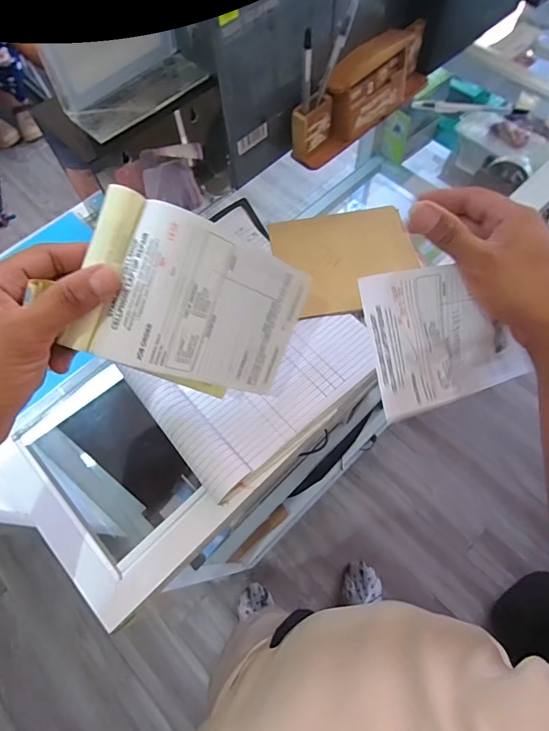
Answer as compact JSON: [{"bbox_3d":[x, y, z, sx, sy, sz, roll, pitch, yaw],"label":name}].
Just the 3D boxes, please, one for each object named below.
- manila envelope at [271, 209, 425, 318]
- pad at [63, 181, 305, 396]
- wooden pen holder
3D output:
[{"bbox_3d":[0.085,-0.122,0.481,0.155,0.007,0.132,-12,67,-8],"label":"manila envelope"},{"bbox_3d":[-0.050,-0.040,0.304,0.025,0.159,0.108,19,91,51],"label":"pad"},{"bbox_3d":[0.115,-0.344,0.527,0.049,0.086,0.230,41,74,18],"label":"wooden pen holder"}]

